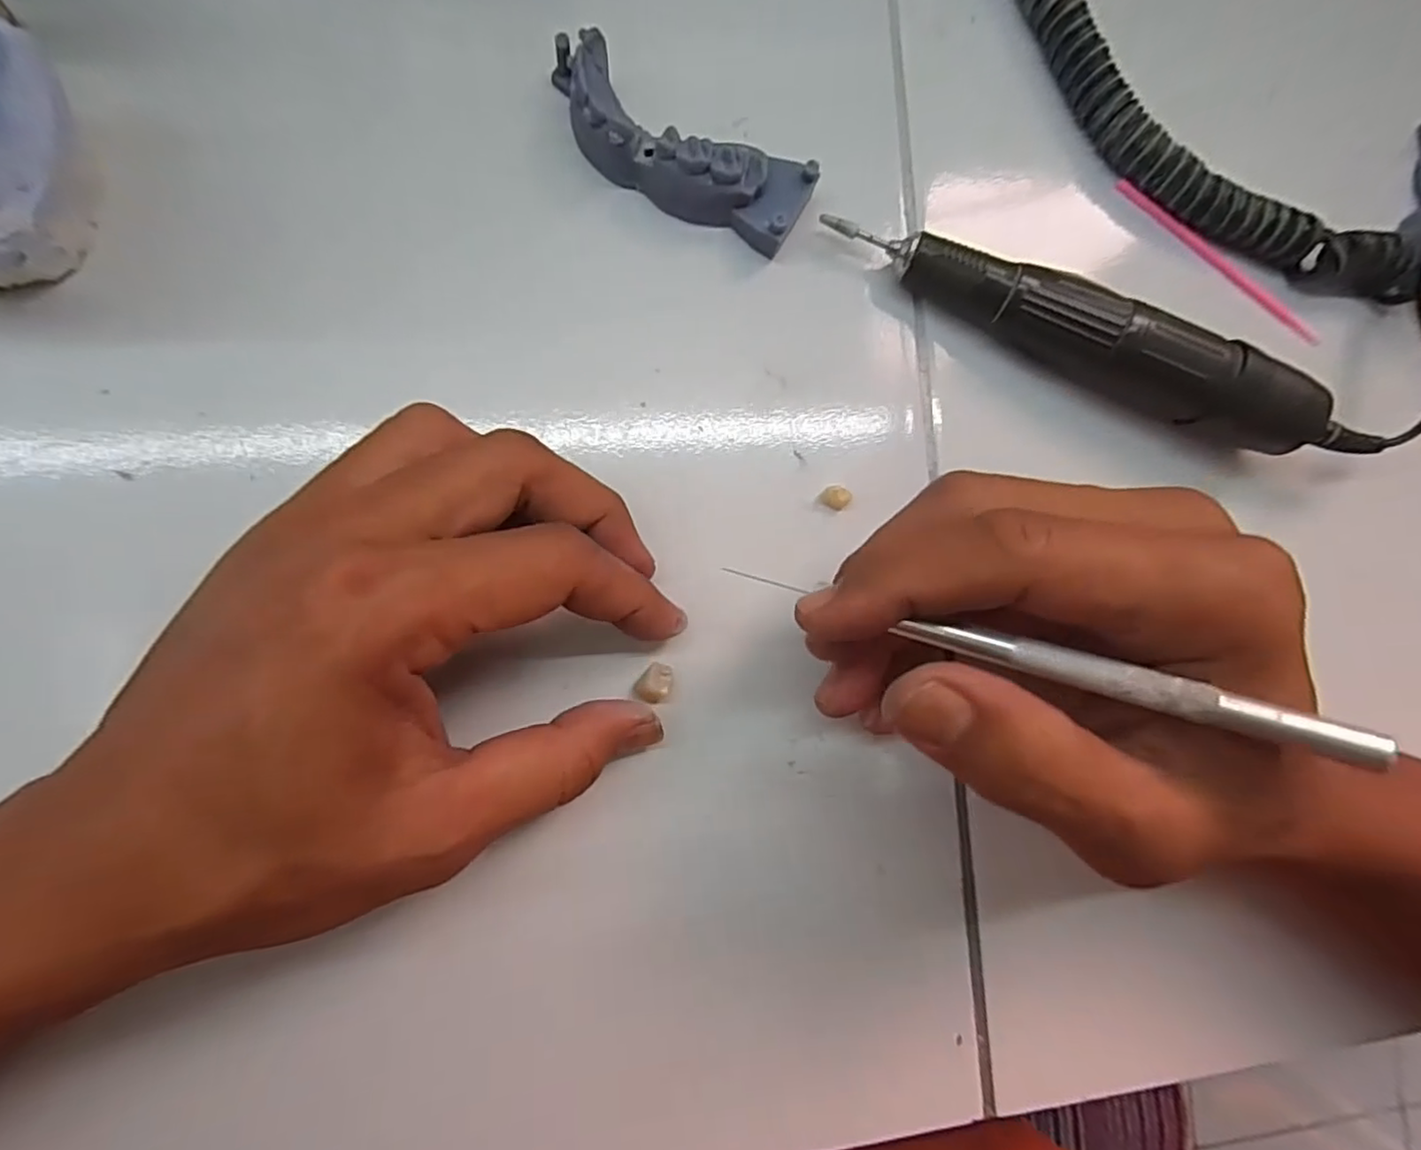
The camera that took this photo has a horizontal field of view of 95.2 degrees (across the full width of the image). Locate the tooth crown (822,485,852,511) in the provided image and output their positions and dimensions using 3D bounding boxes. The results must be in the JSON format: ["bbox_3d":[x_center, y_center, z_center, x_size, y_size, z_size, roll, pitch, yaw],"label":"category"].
[{"bbox_3d":[0.041,-0.026,0.214,0.009,0.006,0.007,17,84,-8],"label":"tooth crown"}]

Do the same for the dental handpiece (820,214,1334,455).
[{"bbox_3d":[0.120,-0.079,0.213,0.164,0.030,0.028,19,84,-7],"label":"dental handpiece"}]

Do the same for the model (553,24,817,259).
[{"bbox_3d":[-0.009,-0.132,0.203,0.082,0.021,0.028,26,83,-7],"label":"model"}]

